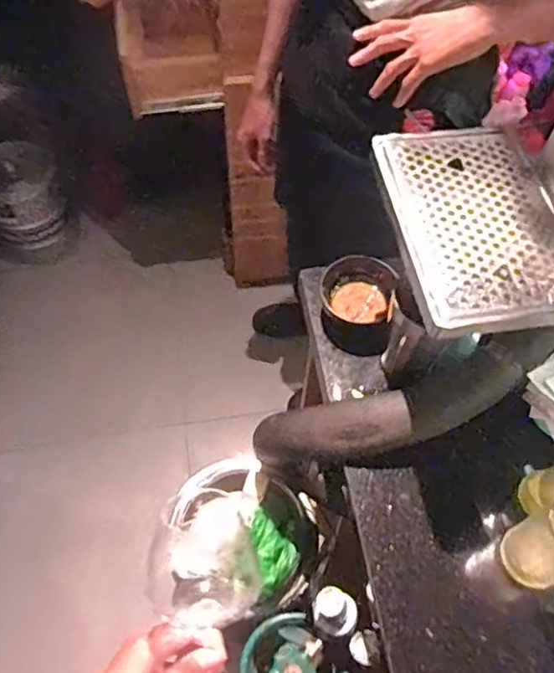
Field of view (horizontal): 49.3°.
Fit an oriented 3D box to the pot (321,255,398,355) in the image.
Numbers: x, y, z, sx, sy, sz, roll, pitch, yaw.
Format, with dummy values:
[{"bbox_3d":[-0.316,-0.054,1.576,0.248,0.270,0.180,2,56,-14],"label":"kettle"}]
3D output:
[{"bbox_3d":[0.113,-0.044,0.855,0.103,0.080,0.113,1,59,-1],"label":"pot"}]

